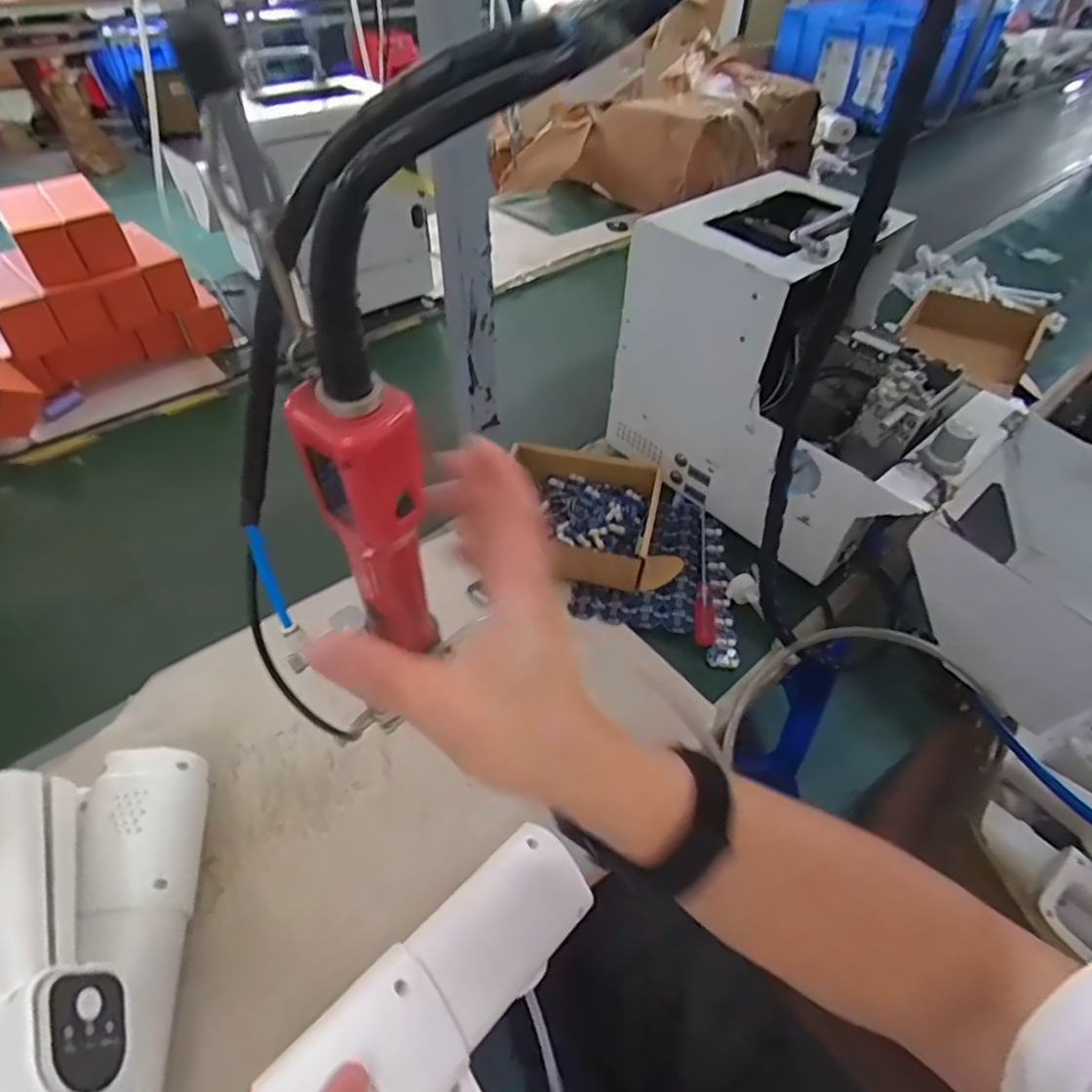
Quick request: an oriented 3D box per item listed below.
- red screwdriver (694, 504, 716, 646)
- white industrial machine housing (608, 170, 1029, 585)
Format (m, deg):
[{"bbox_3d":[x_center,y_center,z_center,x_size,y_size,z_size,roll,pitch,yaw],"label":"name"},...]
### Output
[{"bbox_3d":[0.157,0.022,0.628,0.019,0.015,0.167,6,48,2],"label":"red screwdriver"},{"bbox_3d":[0.260,-0.162,0.629,0.209,0.271,0.328,-32,57,-27],"label":"white industrial machine housing"}]

